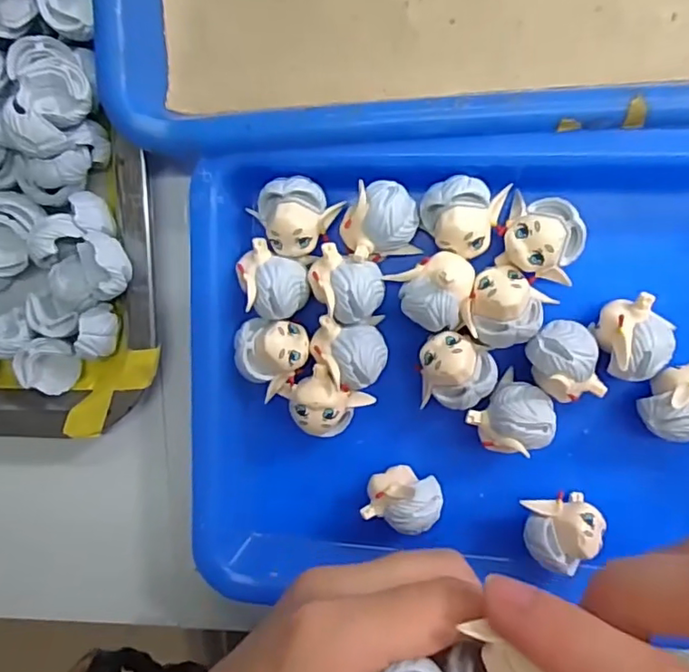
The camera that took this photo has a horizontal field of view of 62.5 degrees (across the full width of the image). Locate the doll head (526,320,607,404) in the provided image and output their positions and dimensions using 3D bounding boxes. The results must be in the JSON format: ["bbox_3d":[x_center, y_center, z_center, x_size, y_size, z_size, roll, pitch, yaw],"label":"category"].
[{"bbox_3d":[0.077,0.009,0.203,0.024,0.023,0.028,-11,95,10],"label":"doll head"}]

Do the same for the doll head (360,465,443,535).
[{"bbox_3d":[0.022,0.062,0.215,0.027,0.021,0.020,14,99,7],"label":"doll head"}]

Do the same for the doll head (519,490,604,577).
[{"bbox_3d":[0.080,0.070,0.209,0.027,0.025,0.021,-2,96,9],"label":"doll head"}]

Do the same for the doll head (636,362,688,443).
[{"bbox_3d":[0.117,0.022,0.199,0.021,0.024,0.028,33,100,4],"label":"doll head"}]

